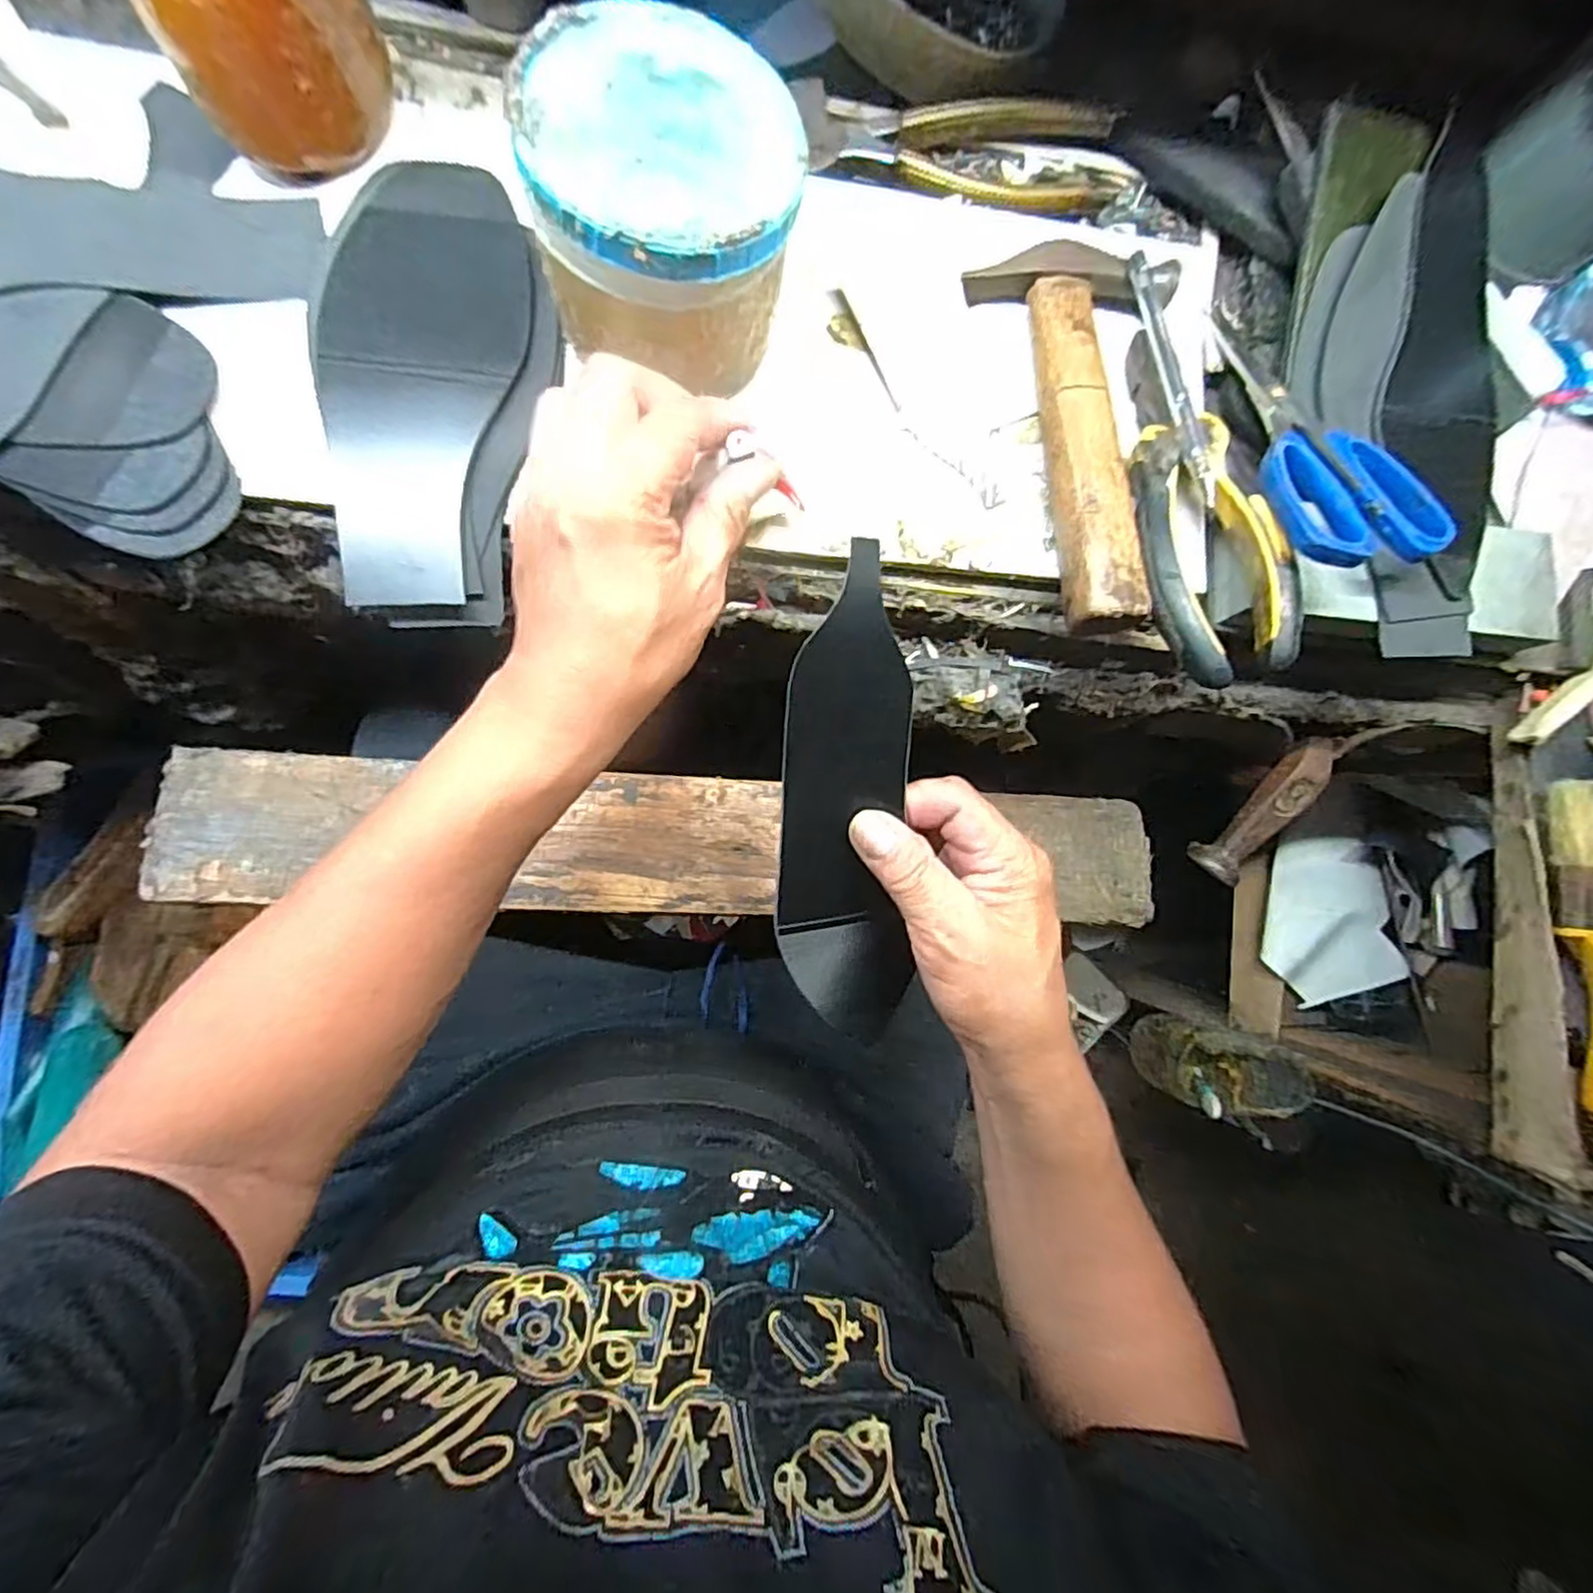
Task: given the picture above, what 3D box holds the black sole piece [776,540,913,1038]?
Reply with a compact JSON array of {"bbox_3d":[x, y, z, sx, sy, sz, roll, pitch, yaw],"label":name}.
[{"bbox_3d":[0.021,0.013,0.297,0.059,0.011,0.222,-5,113,-8],"label":"black sole piece"}]

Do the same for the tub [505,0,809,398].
[{"bbox_3d":[-0.053,-0.236,0.281,0.102,0.086,0.112,0,87,-7],"label":"tub"}]

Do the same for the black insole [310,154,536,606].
[{"bbox_3d":[-0.166,-0.182,0.300,0.084,0.008,0.196,5,86,-7],"label":"black insole"}]

